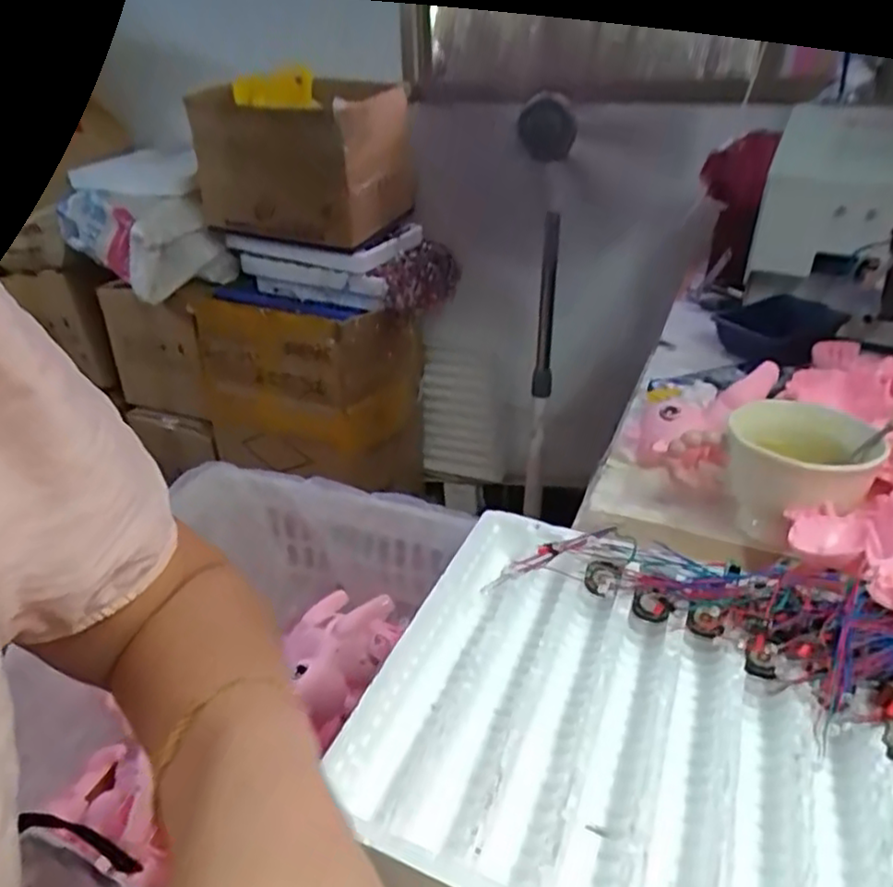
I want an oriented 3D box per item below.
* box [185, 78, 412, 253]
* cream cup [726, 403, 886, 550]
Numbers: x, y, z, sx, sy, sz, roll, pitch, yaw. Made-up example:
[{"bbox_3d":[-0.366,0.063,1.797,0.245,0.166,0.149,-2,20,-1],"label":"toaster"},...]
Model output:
[{"bbox_3d":[-0.265,-0.540,1.324,0.370,0.265,0.264,18,36,34],"label":"box"},{"bbox_3d":[0.261,0.026,0.512,0.100,0.076,0.096,-1,29,0],"label":"cream cup"}]

